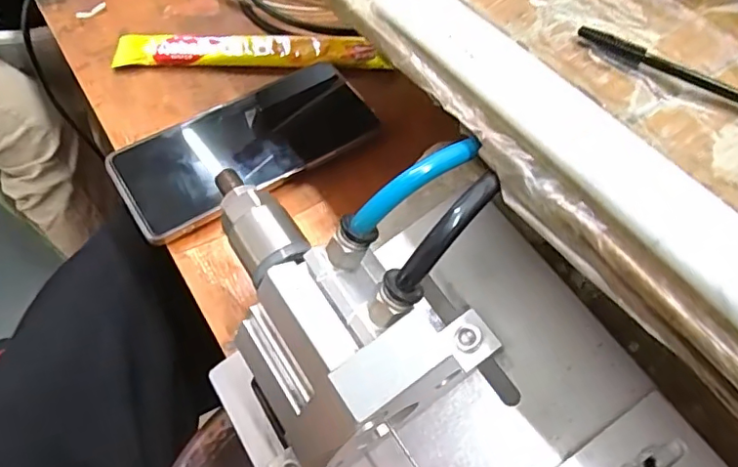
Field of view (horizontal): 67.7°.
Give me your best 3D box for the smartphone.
[{"bbox_3d":[-0.079,-0.060,0.352,0.161,0.009,0.077,-28,63,-19],"label":"smartphone"}]

